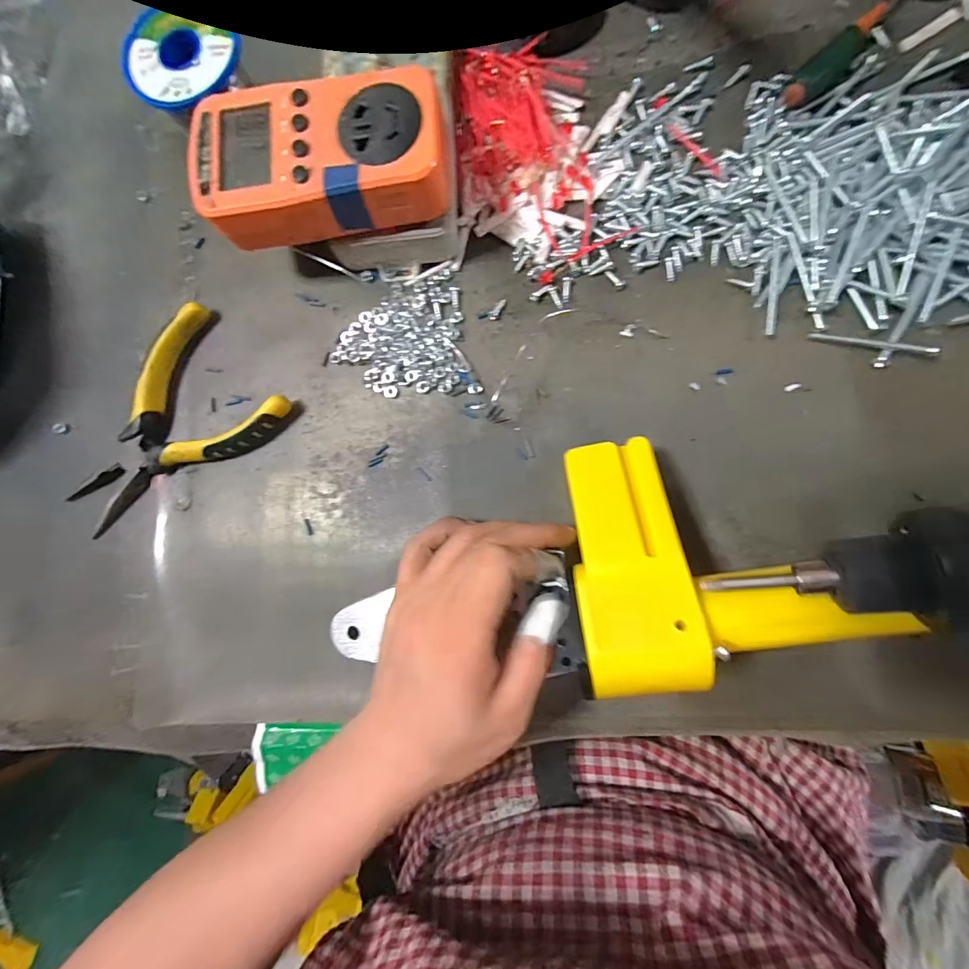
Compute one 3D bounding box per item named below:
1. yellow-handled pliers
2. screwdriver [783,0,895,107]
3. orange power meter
[{"bbox_3d":[-0.199,-0.030,0.266,0.141,0.020,0.091,-45,82,1],"label":"yellow-handled pliers"},{"bbox_3d":[0.224,-0.263,0.242,0.135,0.013,0.019,-43,82,1],"label":"screwdriver"},{"bbox_3d":[-0.082,-0.165,0.221,0.125,0.032,0.065,-2,85,6],"label":"orange power meter"}]

